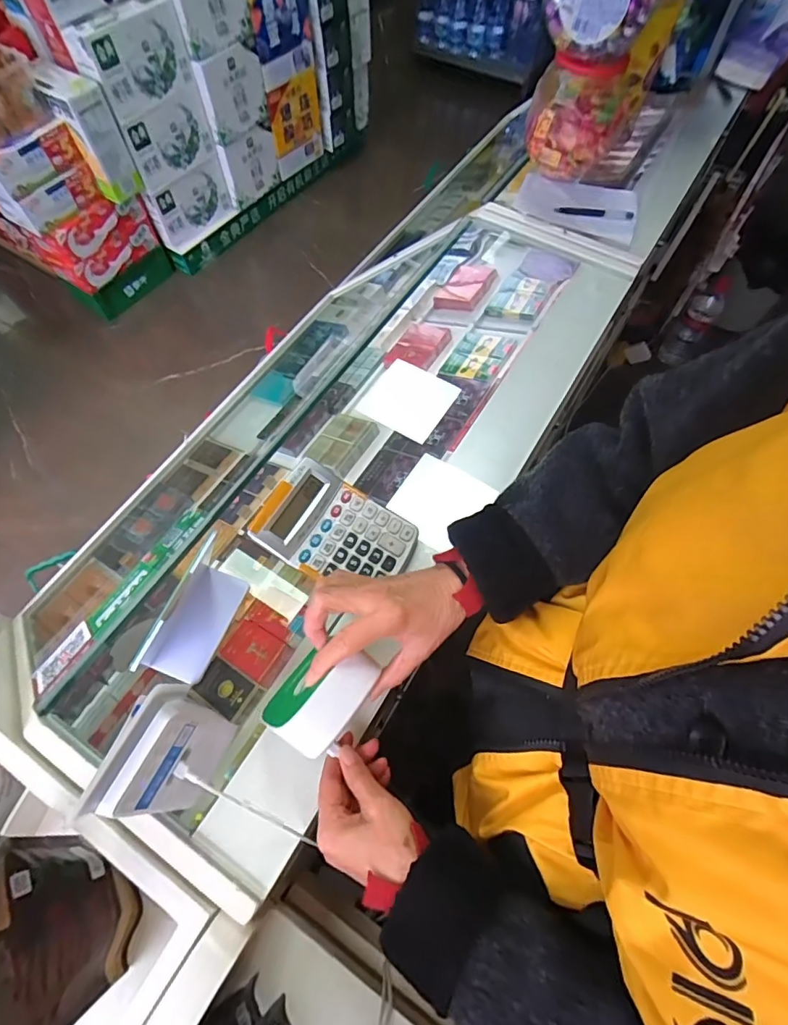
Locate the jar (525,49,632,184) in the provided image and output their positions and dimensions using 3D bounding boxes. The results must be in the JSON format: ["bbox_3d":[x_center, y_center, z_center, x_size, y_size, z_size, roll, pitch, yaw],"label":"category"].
[{"bbox_3d":[0.279,-0.617,0.752,0.132,0.158,0.121,0,63,0],"label":"jar"}]

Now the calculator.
[{"bbox_3d":[-0.060,0.018,0.514,0.152,0.039,0.107,25,66,12],"label":"calculator"}]

